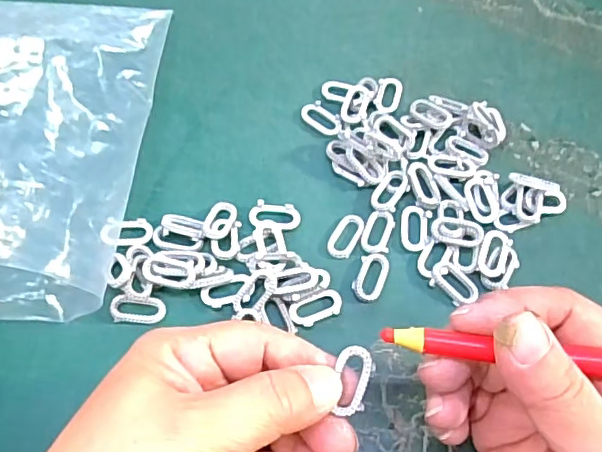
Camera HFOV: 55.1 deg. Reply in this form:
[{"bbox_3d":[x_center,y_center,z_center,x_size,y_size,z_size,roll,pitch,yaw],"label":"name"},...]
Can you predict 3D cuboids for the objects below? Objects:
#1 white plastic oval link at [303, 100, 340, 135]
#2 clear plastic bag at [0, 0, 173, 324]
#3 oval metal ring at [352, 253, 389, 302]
[{"bbox_3d":[0.011,-0.059,0.317,0.013,0.005,0.026,-40,70,-19],"label":"white plastic oval link"},{"bbox_3d":[-0.145,-0.052,0.280,0.133,0.055,0.187,0,63,-1],"label":"clear plastic bag"},{"bbox_3d":[0.033,0.024,0.274,0.014,0.004,0.025,20,64,9],"label":"oval metal ring"}]

